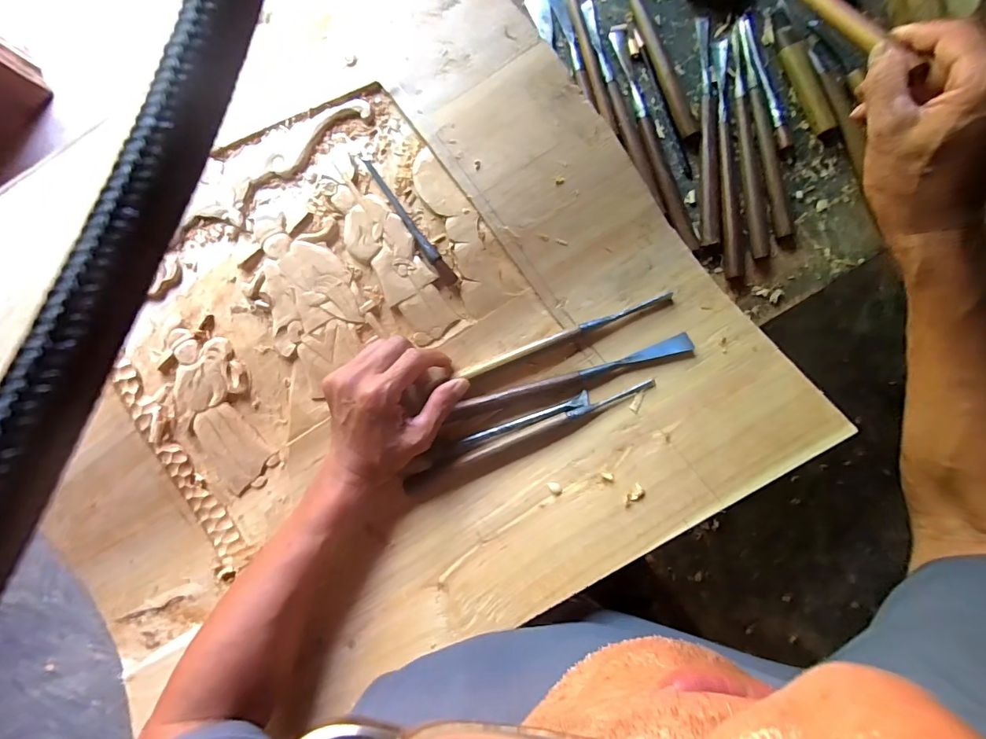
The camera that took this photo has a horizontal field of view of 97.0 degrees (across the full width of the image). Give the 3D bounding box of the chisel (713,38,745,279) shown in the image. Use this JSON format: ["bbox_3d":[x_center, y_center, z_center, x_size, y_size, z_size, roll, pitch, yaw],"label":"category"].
[{"bbox_3d":[0.243,-0.221,0.454,0.021,0.013,0.254,-2,82,0],"label":"chisel"}]

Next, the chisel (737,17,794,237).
[{"bbox_3d":[0.281,-0.253,0.452,0.021,0.012,0.235,-8,82,0],"label":"chisel"}]

